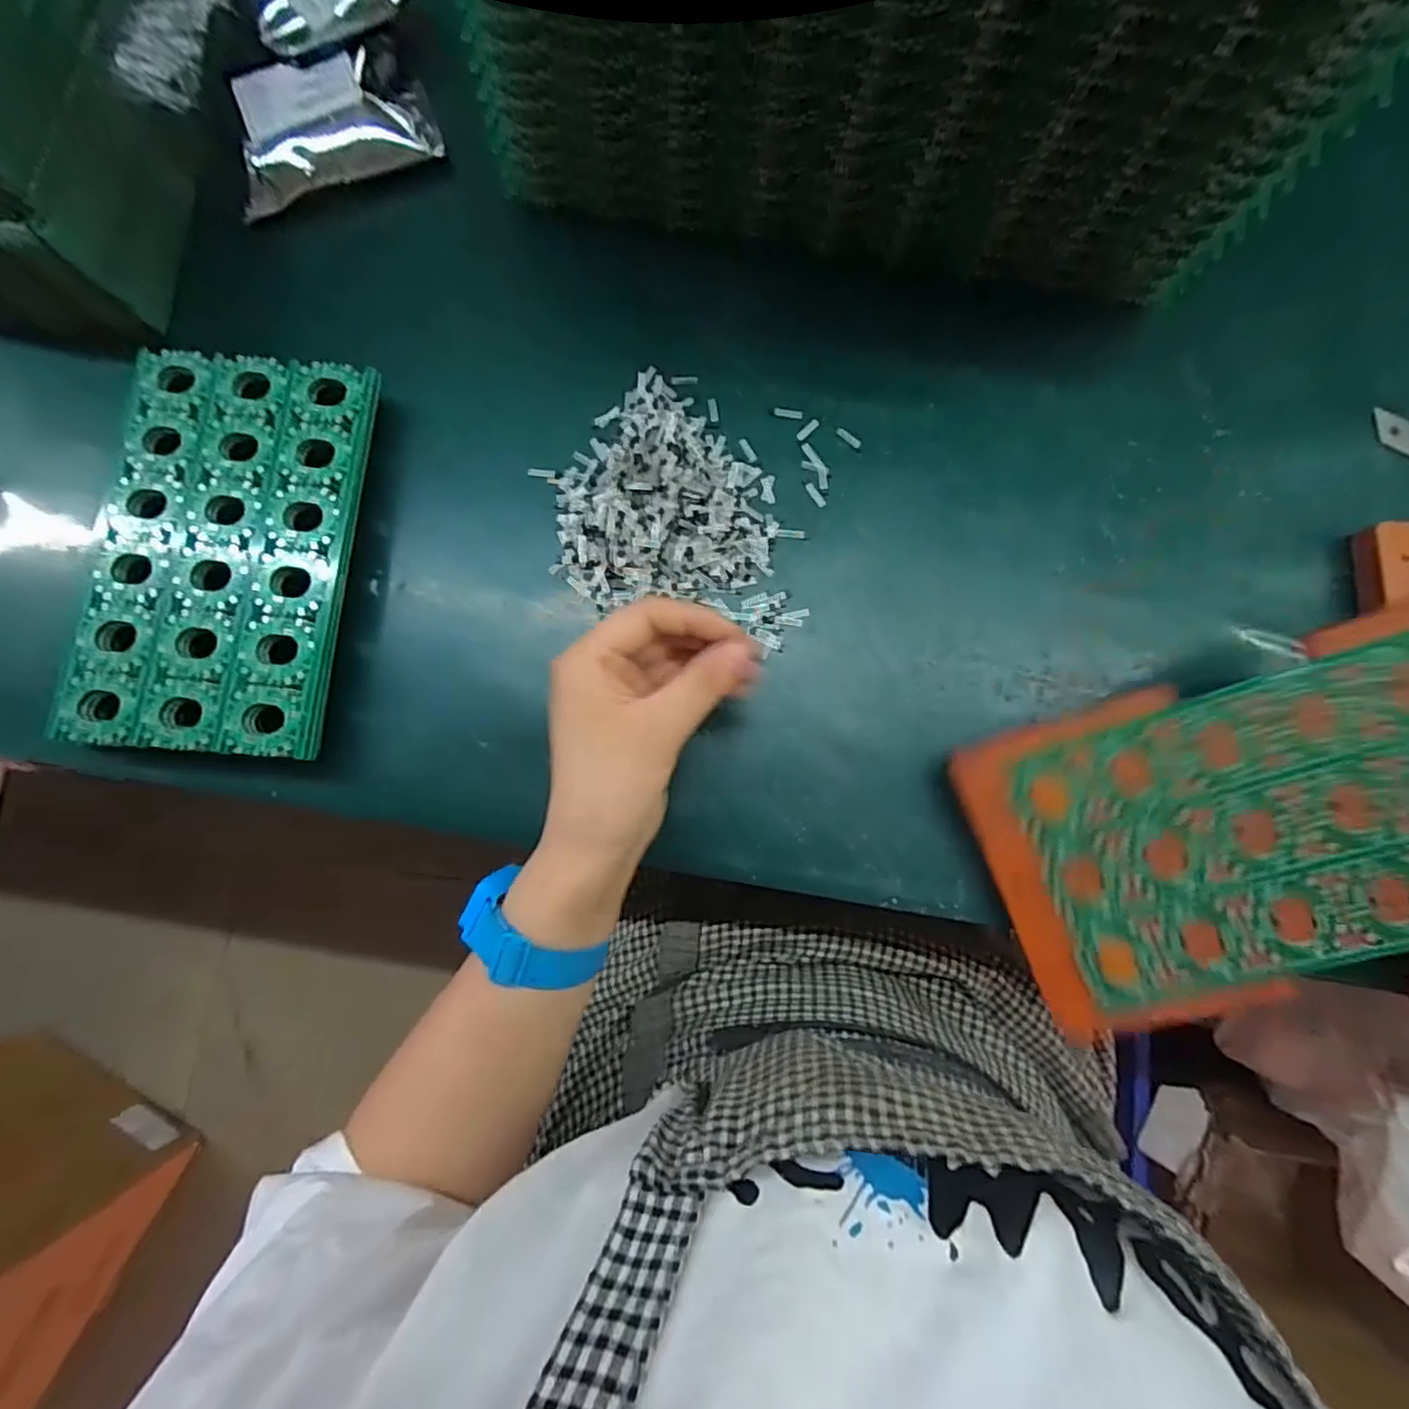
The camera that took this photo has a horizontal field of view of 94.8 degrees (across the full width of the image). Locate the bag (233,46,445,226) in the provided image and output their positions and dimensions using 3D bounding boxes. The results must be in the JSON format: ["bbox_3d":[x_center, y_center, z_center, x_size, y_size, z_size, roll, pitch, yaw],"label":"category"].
[{"bbox_3d":[-0.214,-0.327,0.369,0.113,0.030,0.061,-22,83,-1],"label":"bag"}]

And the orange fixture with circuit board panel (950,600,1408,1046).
[{"bbox_3d":[0.237,0.049,0.268,0.220,0.010,0.133,-22,86,18],"label":"orange fixture with circuit board panel"}]

